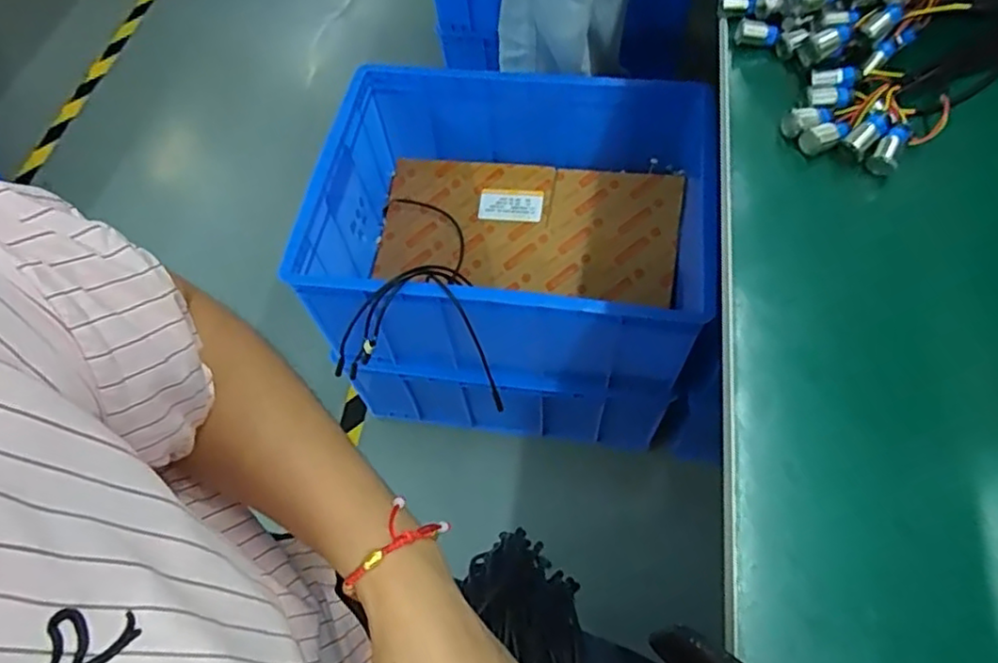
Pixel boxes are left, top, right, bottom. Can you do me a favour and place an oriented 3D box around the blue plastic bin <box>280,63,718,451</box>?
[{"bbox_3d":[0.025,-0.100,1.037,0.506,0.423,0.420,6,61,8],"label":"blue plastic bin"}]

